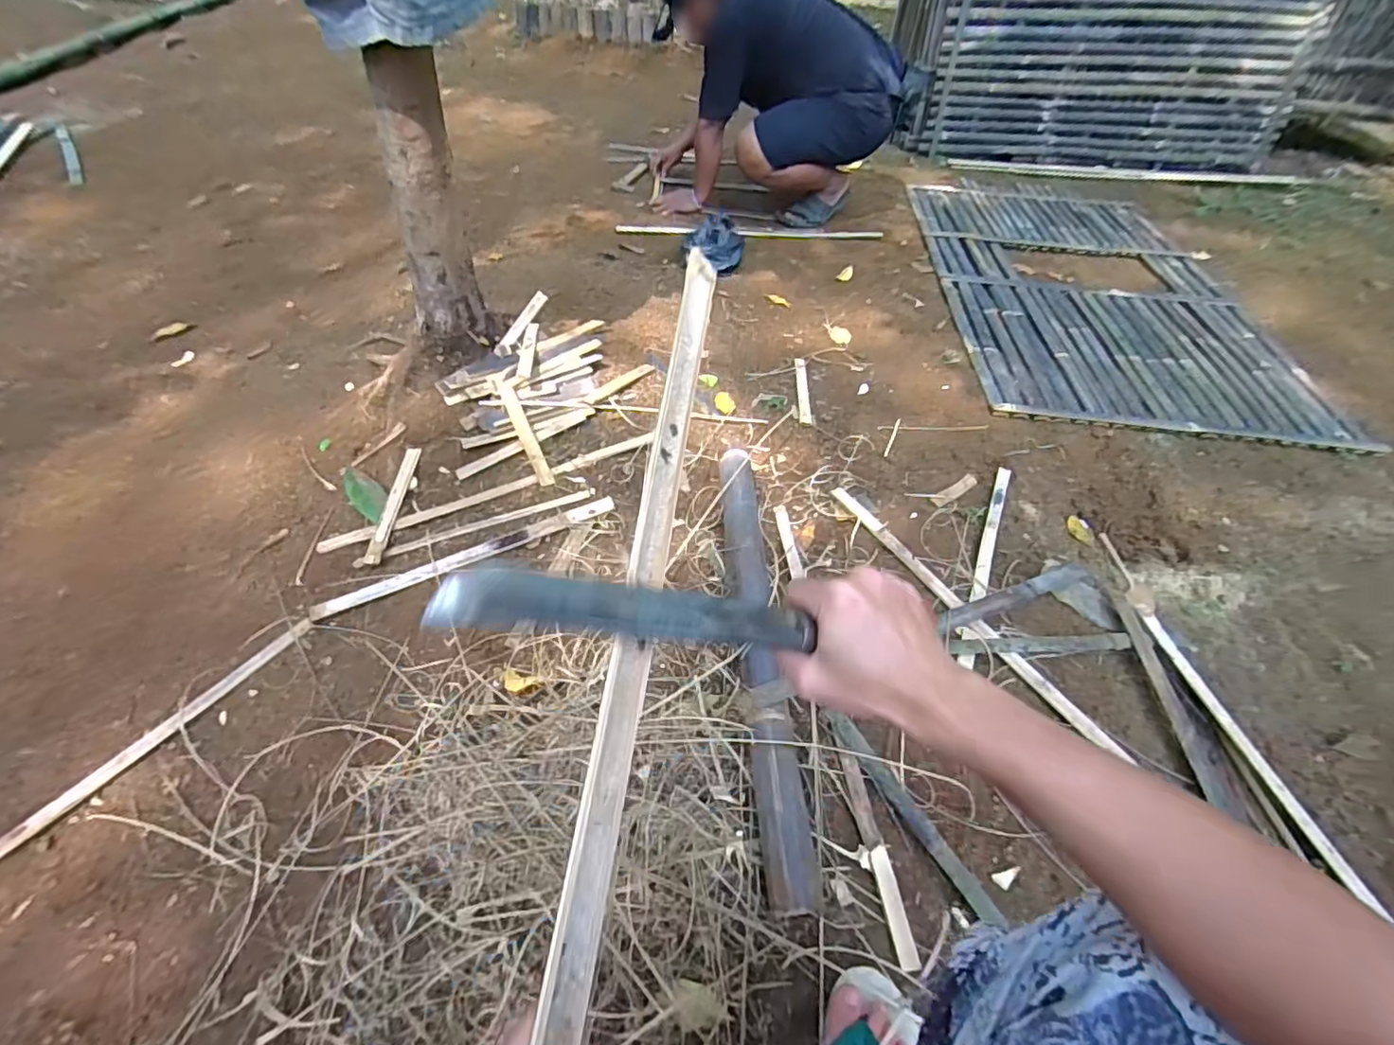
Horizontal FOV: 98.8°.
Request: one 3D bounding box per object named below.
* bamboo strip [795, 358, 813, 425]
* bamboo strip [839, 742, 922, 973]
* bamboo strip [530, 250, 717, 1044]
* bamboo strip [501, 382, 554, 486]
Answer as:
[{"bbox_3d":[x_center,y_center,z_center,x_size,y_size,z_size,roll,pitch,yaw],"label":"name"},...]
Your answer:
[{"bbox_3d":[0.250,-0.311,1.402,0.029,0.009,0.245,5,48,-1],"label":"bamboo strip"},{"bbox_3d":[0.225,0.405,0.753,0.025,0.013,0.255,-4,49,-9],"label":"bamboo strip"},{"bbox_3d":[-0.041,0.091,0.338,0.027,0.009,0.675,29,56,-34],"label":"bamboo strip"},{"bbox_3d":[-0.310,-0.160,1.088,0.027,0.013,0.233,-19,67,-21],"label":"bamboo strip"}]

